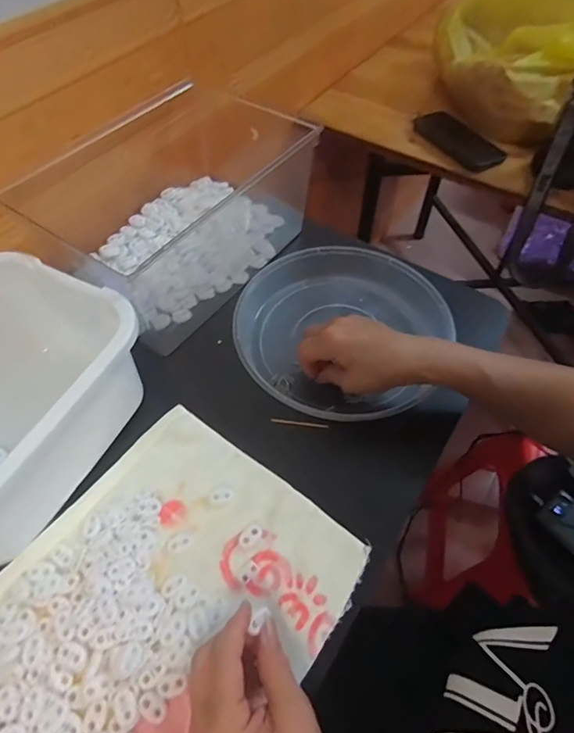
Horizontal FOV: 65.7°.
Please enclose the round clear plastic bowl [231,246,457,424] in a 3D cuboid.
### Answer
[{"bbox_3d":[0.059,-0.039,0.505,0.216,0.054,0.235,0,55,0],"label":"round clear plastic bowl"}]

